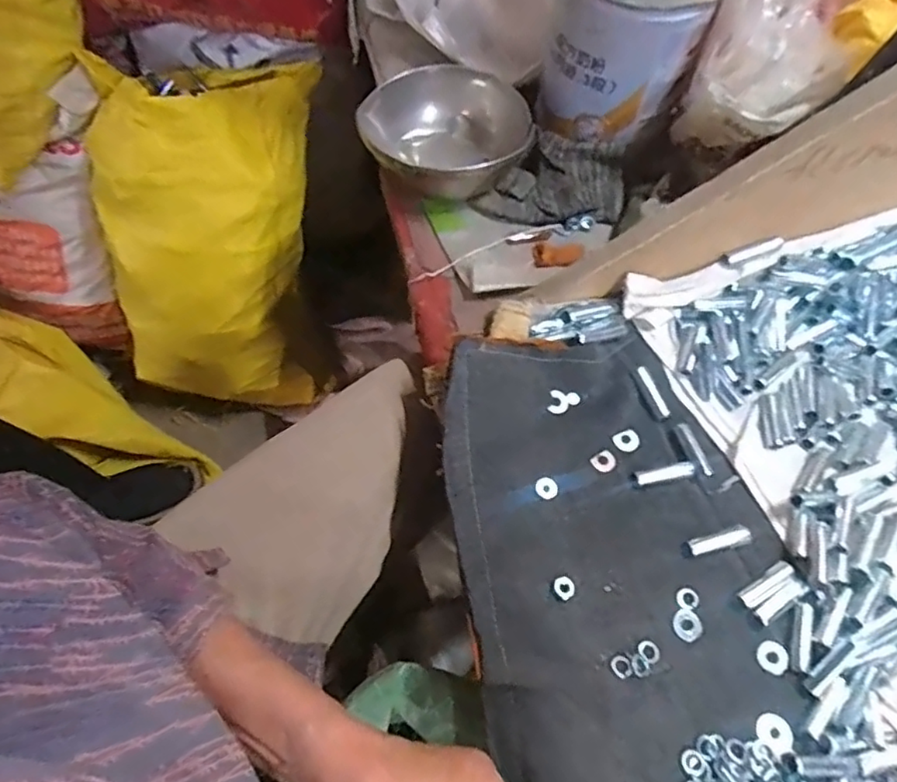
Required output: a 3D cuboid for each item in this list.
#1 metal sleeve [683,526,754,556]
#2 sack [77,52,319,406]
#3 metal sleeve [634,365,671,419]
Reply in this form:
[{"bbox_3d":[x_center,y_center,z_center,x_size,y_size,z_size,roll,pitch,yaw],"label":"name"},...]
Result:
[{"bbox_3d":[0.187,0.105,0.421,0.045,0.011,0.013,-12,65,-7],"label":"metal sleeve"},{"bbox_3d":[-0.297,-0.196,0.801,0.269,0.409,0.150,-15,34,-24],"label":"sack"},{"bbox_3d":[0.157,0.002,0.469,0.011,0.010,0.044,-22,67,-11],"label":"metal sleeve"}]

